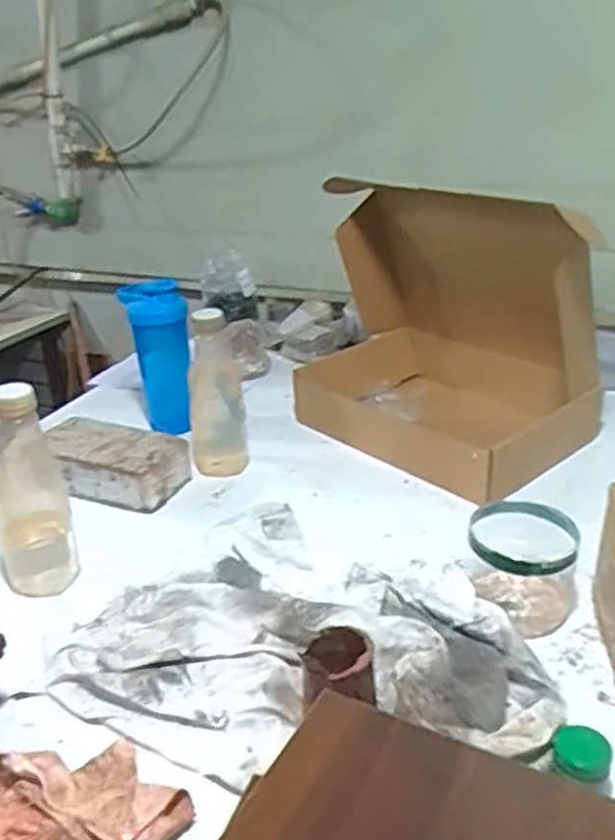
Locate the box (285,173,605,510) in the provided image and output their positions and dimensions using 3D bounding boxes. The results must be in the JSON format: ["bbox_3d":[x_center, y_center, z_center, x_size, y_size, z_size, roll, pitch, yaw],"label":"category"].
[{"bbox_3d":[0.181,-0.147,1.048,0.250,0.348,0.413,-24,33,-38],"label":"box"}]

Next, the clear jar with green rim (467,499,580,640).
[{"bbox_3d":[0.209,0.143,0.737,0.108,0.100,0.090,14,30,32],"label":"clear jar with green rim"}]

